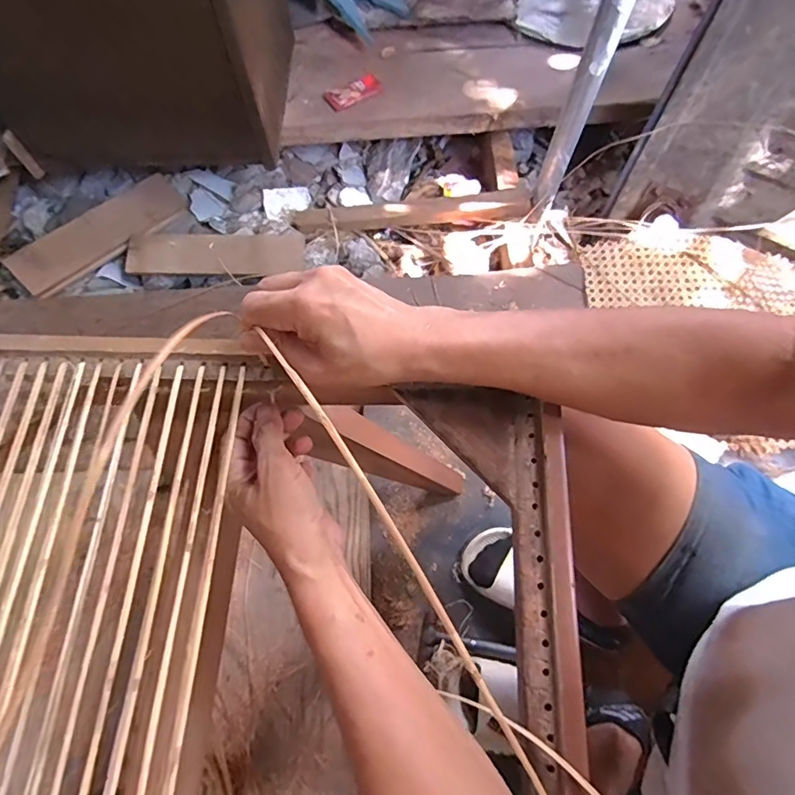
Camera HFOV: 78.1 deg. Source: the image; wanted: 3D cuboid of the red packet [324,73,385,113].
[{"bbox_3d":[-0.101,-0.715,1.145,0.140,0.012,0.067,-31,71,-11],"label":"red packet"}]

